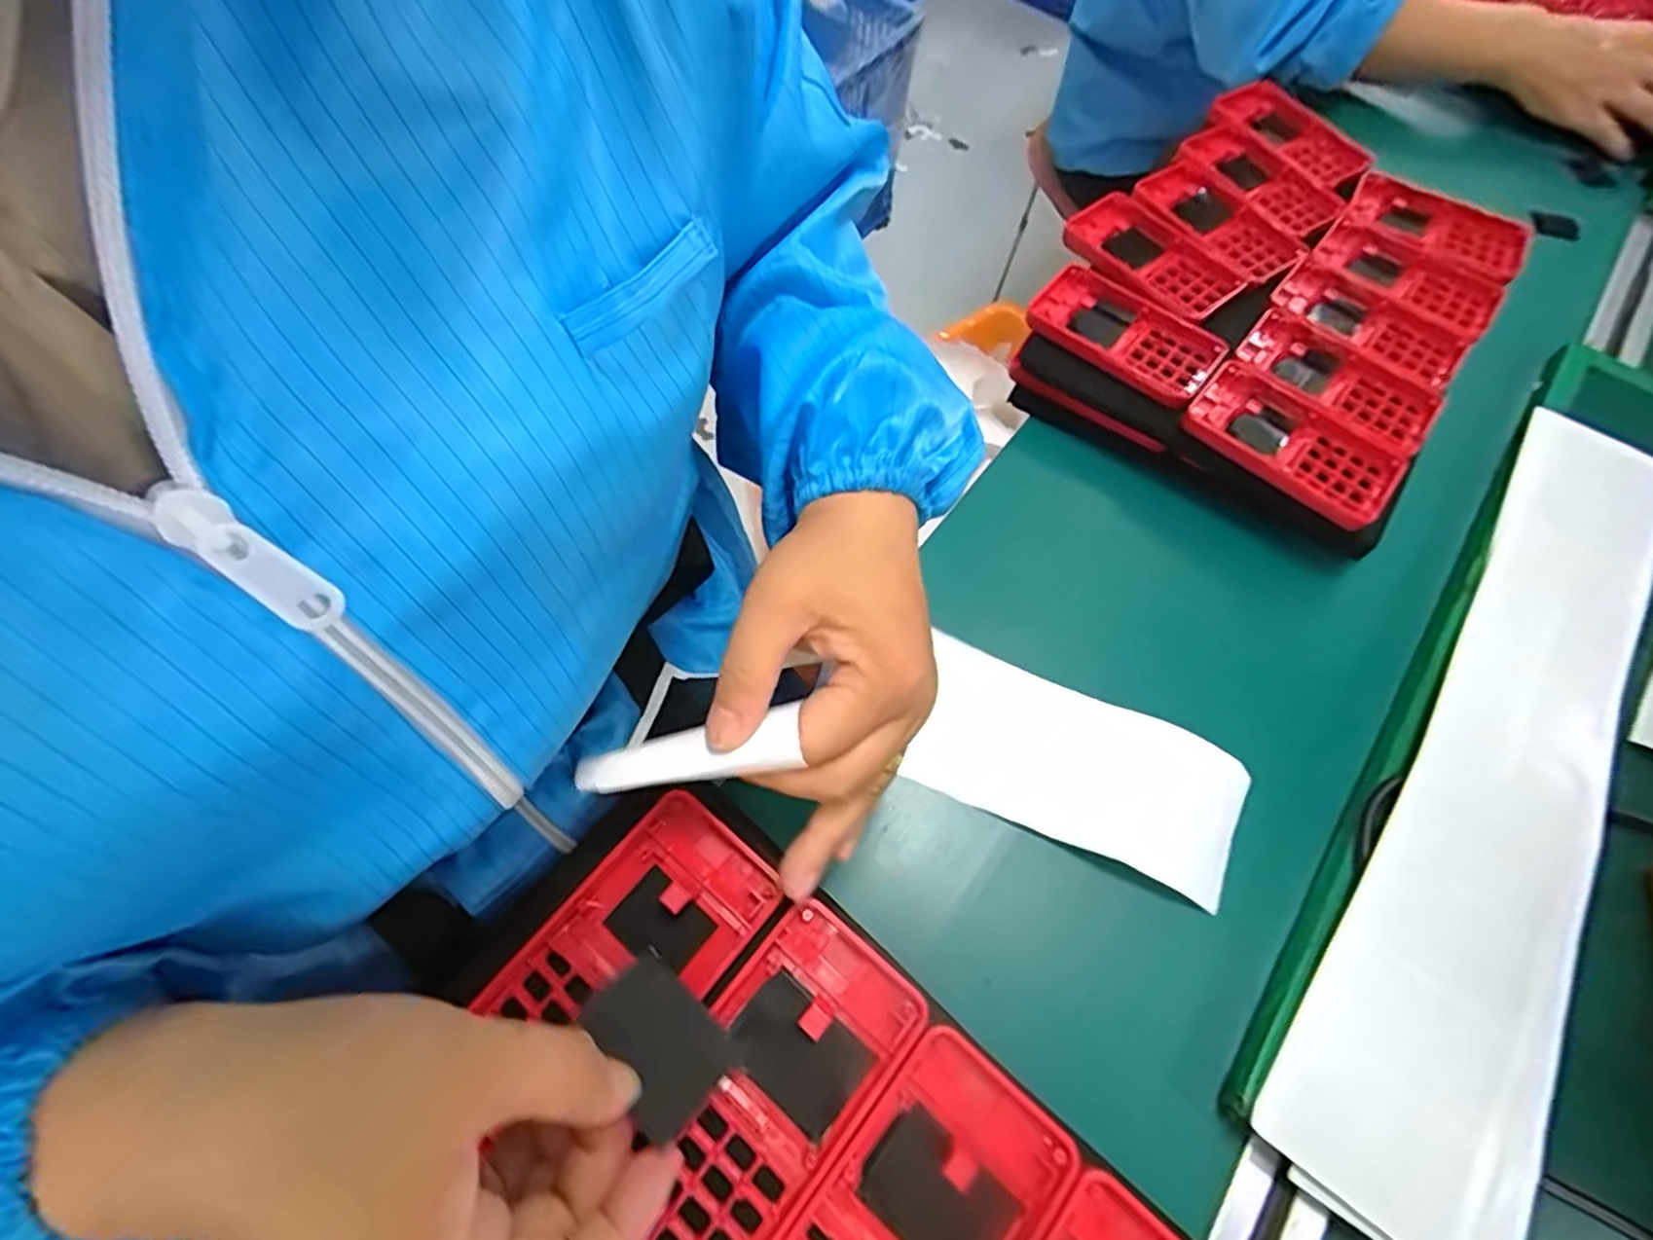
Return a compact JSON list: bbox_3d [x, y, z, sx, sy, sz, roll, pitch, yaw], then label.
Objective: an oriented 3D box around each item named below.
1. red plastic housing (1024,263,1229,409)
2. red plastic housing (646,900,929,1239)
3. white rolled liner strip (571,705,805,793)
[{"bbox_3d":[0.198,-0.194,0.468,0.124,0.014,0.061,41,71,14],"label":"red plastic housing"},{"bbox_3d":[-0.023,0.165,0.240,0.063,0.010,0.121,38,71,15],"label":"red plastic housing"},{"bbox_3d":[-0.048,0.046,0.240,0.082,0.006,0.018,-12,65,13],"label":"white rolled liner strip"}]

